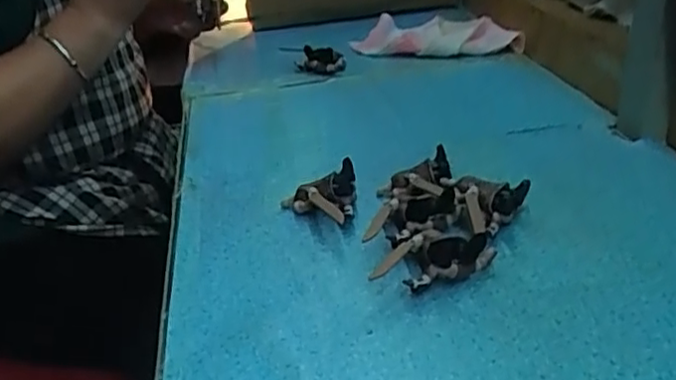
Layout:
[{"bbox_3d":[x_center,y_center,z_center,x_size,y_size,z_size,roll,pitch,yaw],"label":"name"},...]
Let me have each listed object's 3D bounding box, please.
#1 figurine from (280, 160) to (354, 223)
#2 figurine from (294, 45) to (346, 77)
[{"bbox_3d":[-0.009,0.001,0.492,0.054,0.030,0.045,15,35,31],"label":"figurine"},{"bbox_3d":[-0.021,-0.151,0.752,0.059,0.029,0.029,-8,30,-5],"label":"figurine"}]

